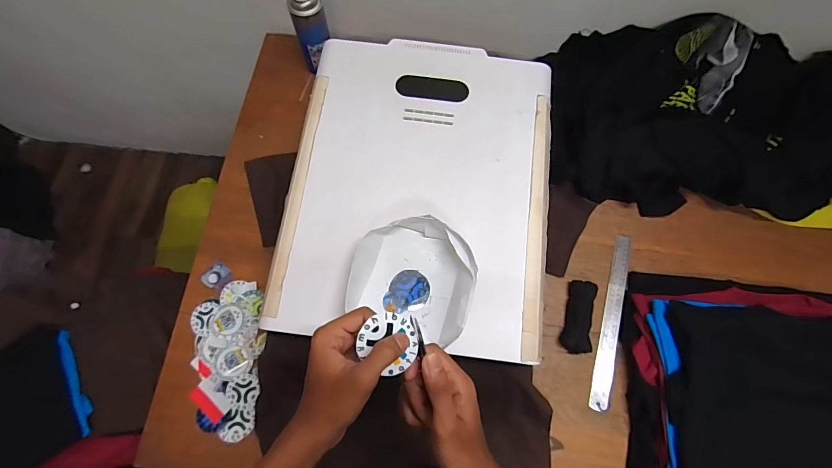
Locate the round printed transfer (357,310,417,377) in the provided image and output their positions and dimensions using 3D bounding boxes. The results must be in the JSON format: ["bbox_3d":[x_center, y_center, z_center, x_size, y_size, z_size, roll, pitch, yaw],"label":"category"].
[{"bbox_3d":[-0.024,0.100,0.358,0.053,0.004,0.051,0,90,-7],"label":"round printed transfer"}]

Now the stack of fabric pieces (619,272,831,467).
[{"bbox_3d":[0.630,0.274,0.639,0.527,0.069,0.369,8,72,1],"label":"stack of fabric pieces"}]

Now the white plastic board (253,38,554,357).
[{"bbox_3d":[0.009,-0.085,0.604,0.396,0.020,0.498,8,72,0],"label":"white plastic board"}]

